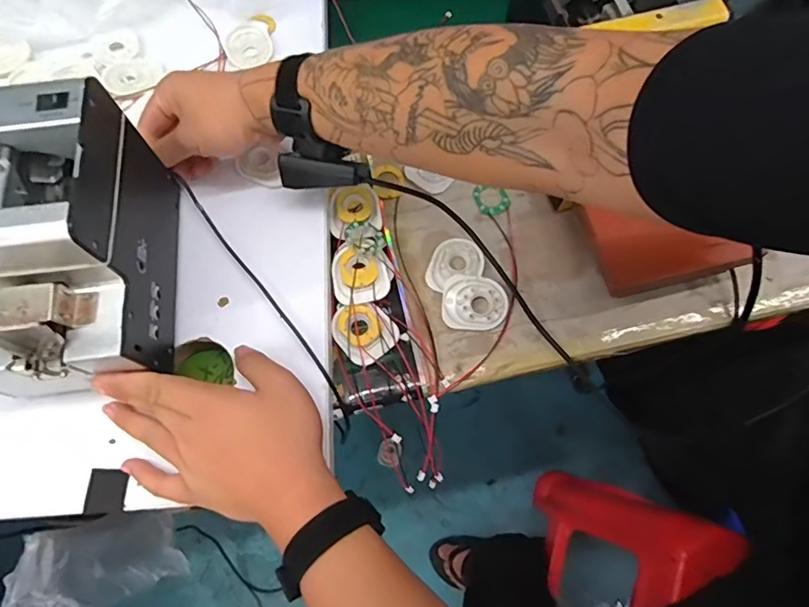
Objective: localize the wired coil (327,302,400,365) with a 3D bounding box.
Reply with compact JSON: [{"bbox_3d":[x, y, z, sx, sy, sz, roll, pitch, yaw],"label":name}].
[{"bbox_3d":[-0.036,0.024,0.445,0.049,0.006,0.057,-39,73,-13],"label":"wired coil"}]

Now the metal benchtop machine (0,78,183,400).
[{"bbox_3d":[-0.260,-0.039,0.370,0.128,0.138,0.172,-6,69,-1],"label":"metal benchtop machine"}]

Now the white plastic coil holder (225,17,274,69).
[{"bbox_3d":[-0.165,-0.275,0.535,0.047,0.017,0.048,-13,69,-4],"label":"white plastic coil holder"}]

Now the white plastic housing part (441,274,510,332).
[{"bbox_3d":[0.064,0.000,0.456,0.057,0.014,0.048,5,69,3],"label":"white plastic housing part"}]

